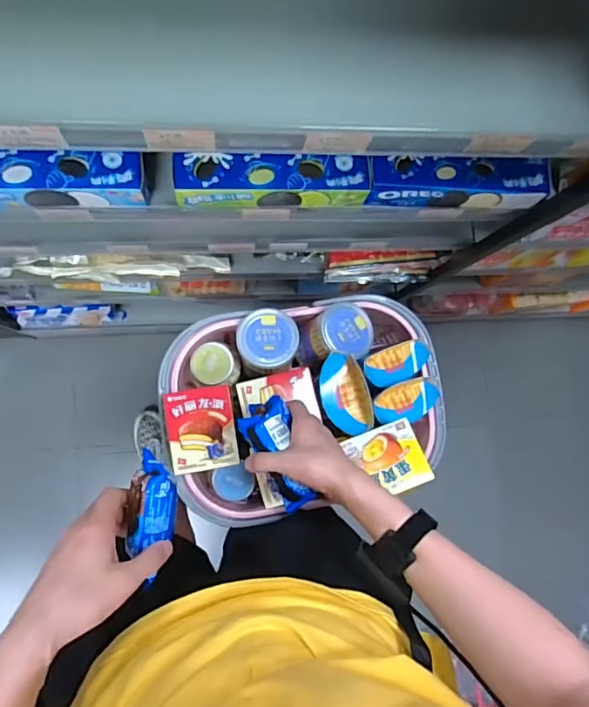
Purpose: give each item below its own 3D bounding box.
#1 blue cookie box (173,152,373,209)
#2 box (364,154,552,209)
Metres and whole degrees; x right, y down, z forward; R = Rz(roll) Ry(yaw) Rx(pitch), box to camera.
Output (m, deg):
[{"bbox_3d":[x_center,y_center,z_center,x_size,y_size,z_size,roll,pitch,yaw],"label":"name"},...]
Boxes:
[{"bbox_3d":[-0.022,-0.190,0.560,0.210,0.037,0.047,-2,86,-8],"label":"blue cookie box"},{"bbox_3d":[0.189,-0.198,0.589,0.207,0.045,0.047,-3,86,-8],"label":"box"}]

